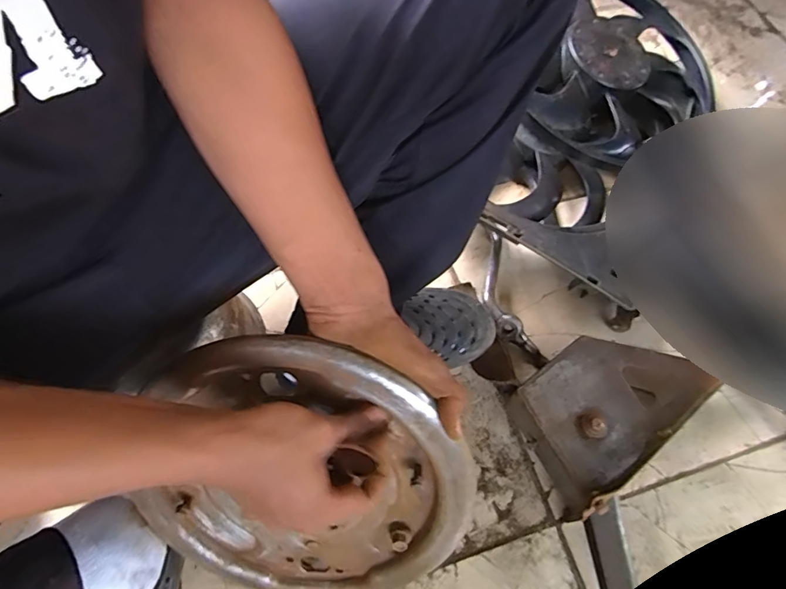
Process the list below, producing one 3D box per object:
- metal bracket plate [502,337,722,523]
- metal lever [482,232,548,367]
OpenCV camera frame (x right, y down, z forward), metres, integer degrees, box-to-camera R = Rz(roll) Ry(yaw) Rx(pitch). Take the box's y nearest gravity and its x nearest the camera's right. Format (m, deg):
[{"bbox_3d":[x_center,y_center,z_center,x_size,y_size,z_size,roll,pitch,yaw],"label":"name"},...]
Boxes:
[{"bbox_3d":[0.229,0.125,0.521,0.211,0.087,0.138,-39,71,-18],"label":"metal bracket plate"},{"bbox_3d":[0.146,0.001,0.617,0.058,0.029,0.201,-12,65,-7],"label":"metal lever"}]

